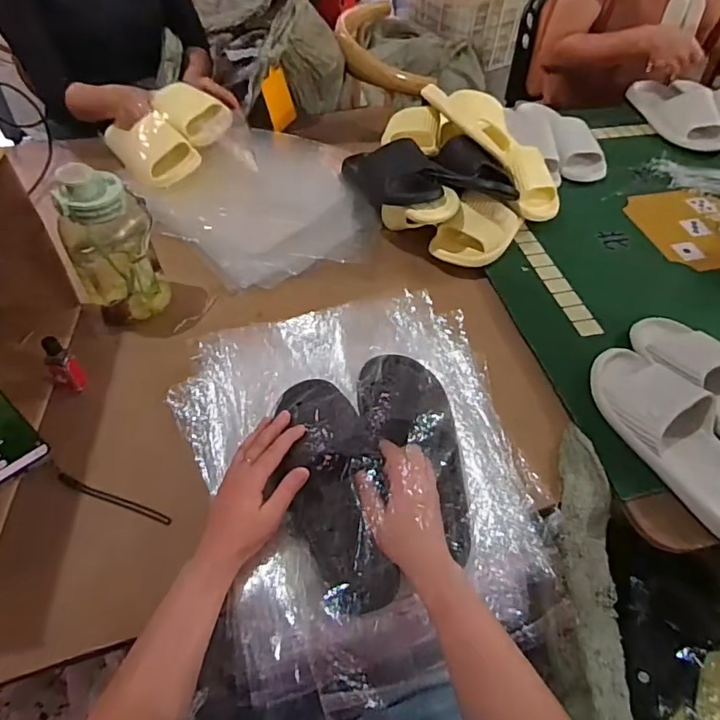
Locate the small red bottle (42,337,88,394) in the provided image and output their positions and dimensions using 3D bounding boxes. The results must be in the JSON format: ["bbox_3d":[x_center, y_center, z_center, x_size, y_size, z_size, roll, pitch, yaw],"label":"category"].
[{"bbox_3d":[-0.369,0.006,0.633,0.030,0.084,0.035,-32,59,-24],"label":"small red bottle"}]

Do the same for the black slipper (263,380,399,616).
[{"bbox_3d":[-0.030,0.121,0.545,0.094,0.068,0.266,-10,57,-11],"label":"black slipper"}]

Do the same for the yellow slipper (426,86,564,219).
[{"bbox_3d":[0.232,-0.374,0.891,0.323,0.087,0.110,46,60,-4],"label":"yellow slipper"}]

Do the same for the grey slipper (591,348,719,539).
[{"bbox_3d":[0.384,0.091,0.620,0.109,0.065,0.269,-22,56,-18],"label":"grey slipper"}]

